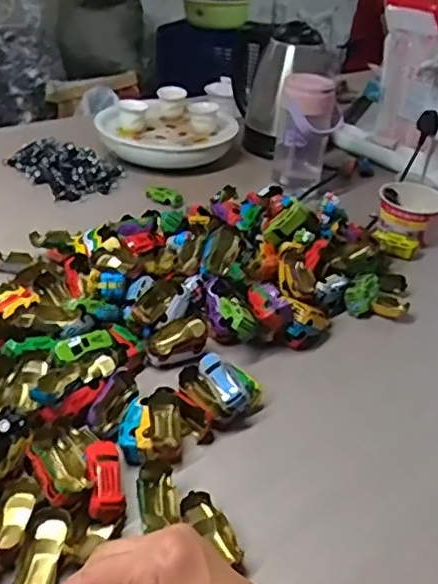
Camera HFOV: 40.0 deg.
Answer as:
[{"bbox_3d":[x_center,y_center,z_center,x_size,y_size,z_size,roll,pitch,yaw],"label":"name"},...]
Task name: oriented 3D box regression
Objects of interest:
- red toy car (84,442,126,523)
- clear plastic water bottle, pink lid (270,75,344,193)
[{"bbox_3d":[-0.092,0.149,0.483,0.026,0.025,0.062,-5,35,-15],"label":"red toy car"},{"bbox_3d":[0.135,-0.240,0.940,0.098,0.178,0.082,9,34,6],"label":"clear plastic water bottle, pink lid"}]

